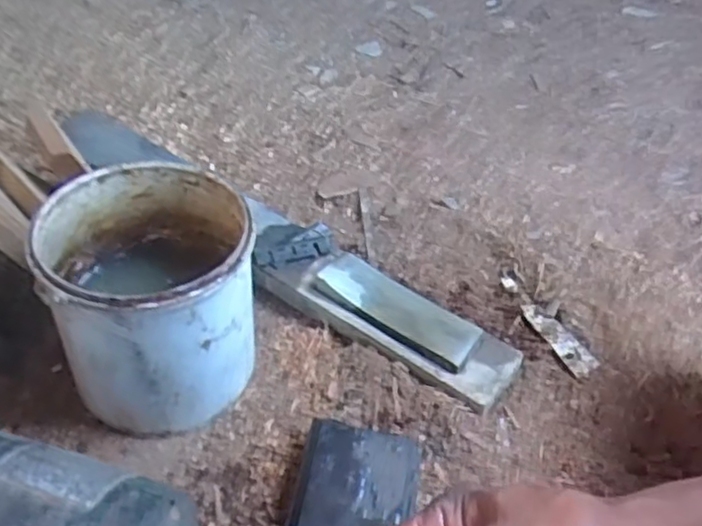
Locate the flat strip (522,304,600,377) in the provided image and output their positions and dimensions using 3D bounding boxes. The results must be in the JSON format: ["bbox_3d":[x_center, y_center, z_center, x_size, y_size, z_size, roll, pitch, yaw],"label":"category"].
[{"bbox_3d":[0.218,0.077,0.731,0.030,0.014,0.105,-17,48,-16],"label":"flat strip"}]

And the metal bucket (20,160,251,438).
[{"bbox_3d":[-0.175,0.032,0.642,0.165,0.186,0.177,0,46,0],"label":"metal bucket"}]

